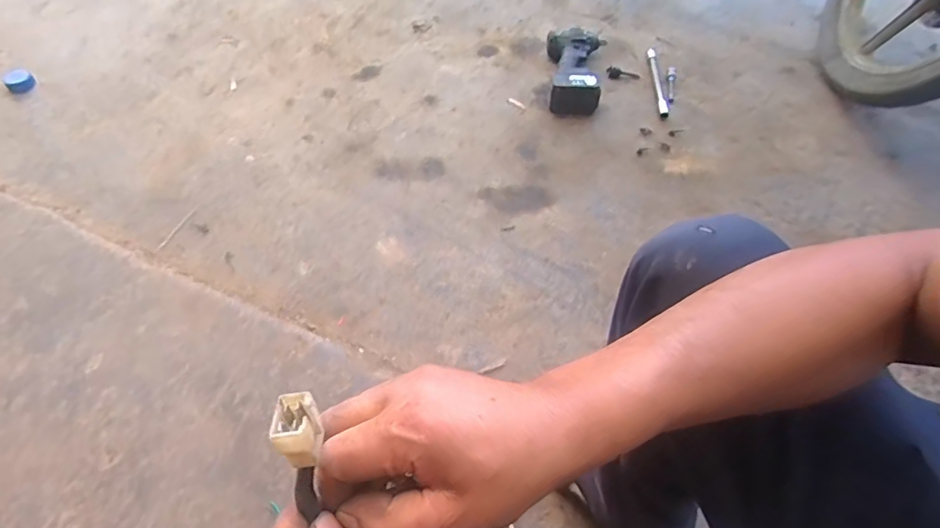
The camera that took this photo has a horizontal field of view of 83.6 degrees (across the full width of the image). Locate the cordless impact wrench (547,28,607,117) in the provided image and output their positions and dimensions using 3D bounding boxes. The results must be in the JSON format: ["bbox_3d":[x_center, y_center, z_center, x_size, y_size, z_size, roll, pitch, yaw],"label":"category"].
[{"bbox_3d":[0.248,-0.466,1.256,0.138,0.068,0.264,7,56,5],"label":"cordless impact wrench"}]

